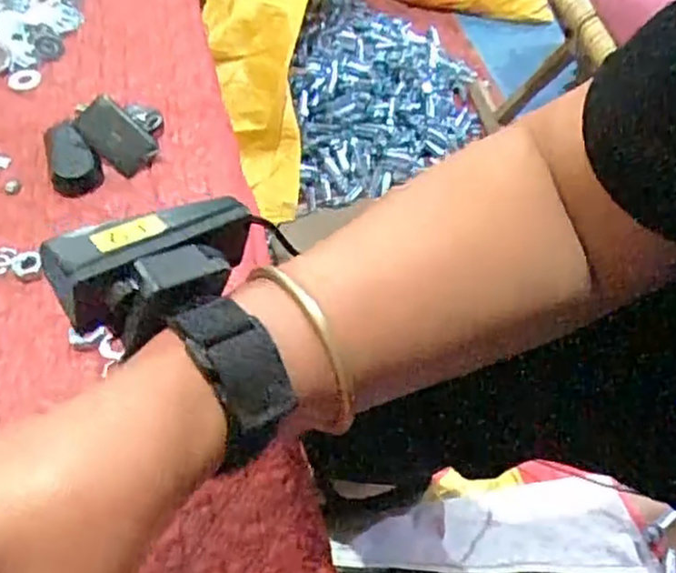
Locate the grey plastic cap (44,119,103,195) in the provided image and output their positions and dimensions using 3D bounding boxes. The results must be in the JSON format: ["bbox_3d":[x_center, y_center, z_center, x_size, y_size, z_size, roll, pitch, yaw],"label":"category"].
[{"bbox_3d":[-0.160,-0.078,0.432,0.029,0.020,0.043,-14,53,-14],"label":"grey plastic cap"}]

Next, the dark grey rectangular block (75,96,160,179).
[{"bbox_3d":[-0.138,-0.093,0.445,0.049,0.005,0.028,43,86,-9],"label":"dark grey rectangular block"}]

